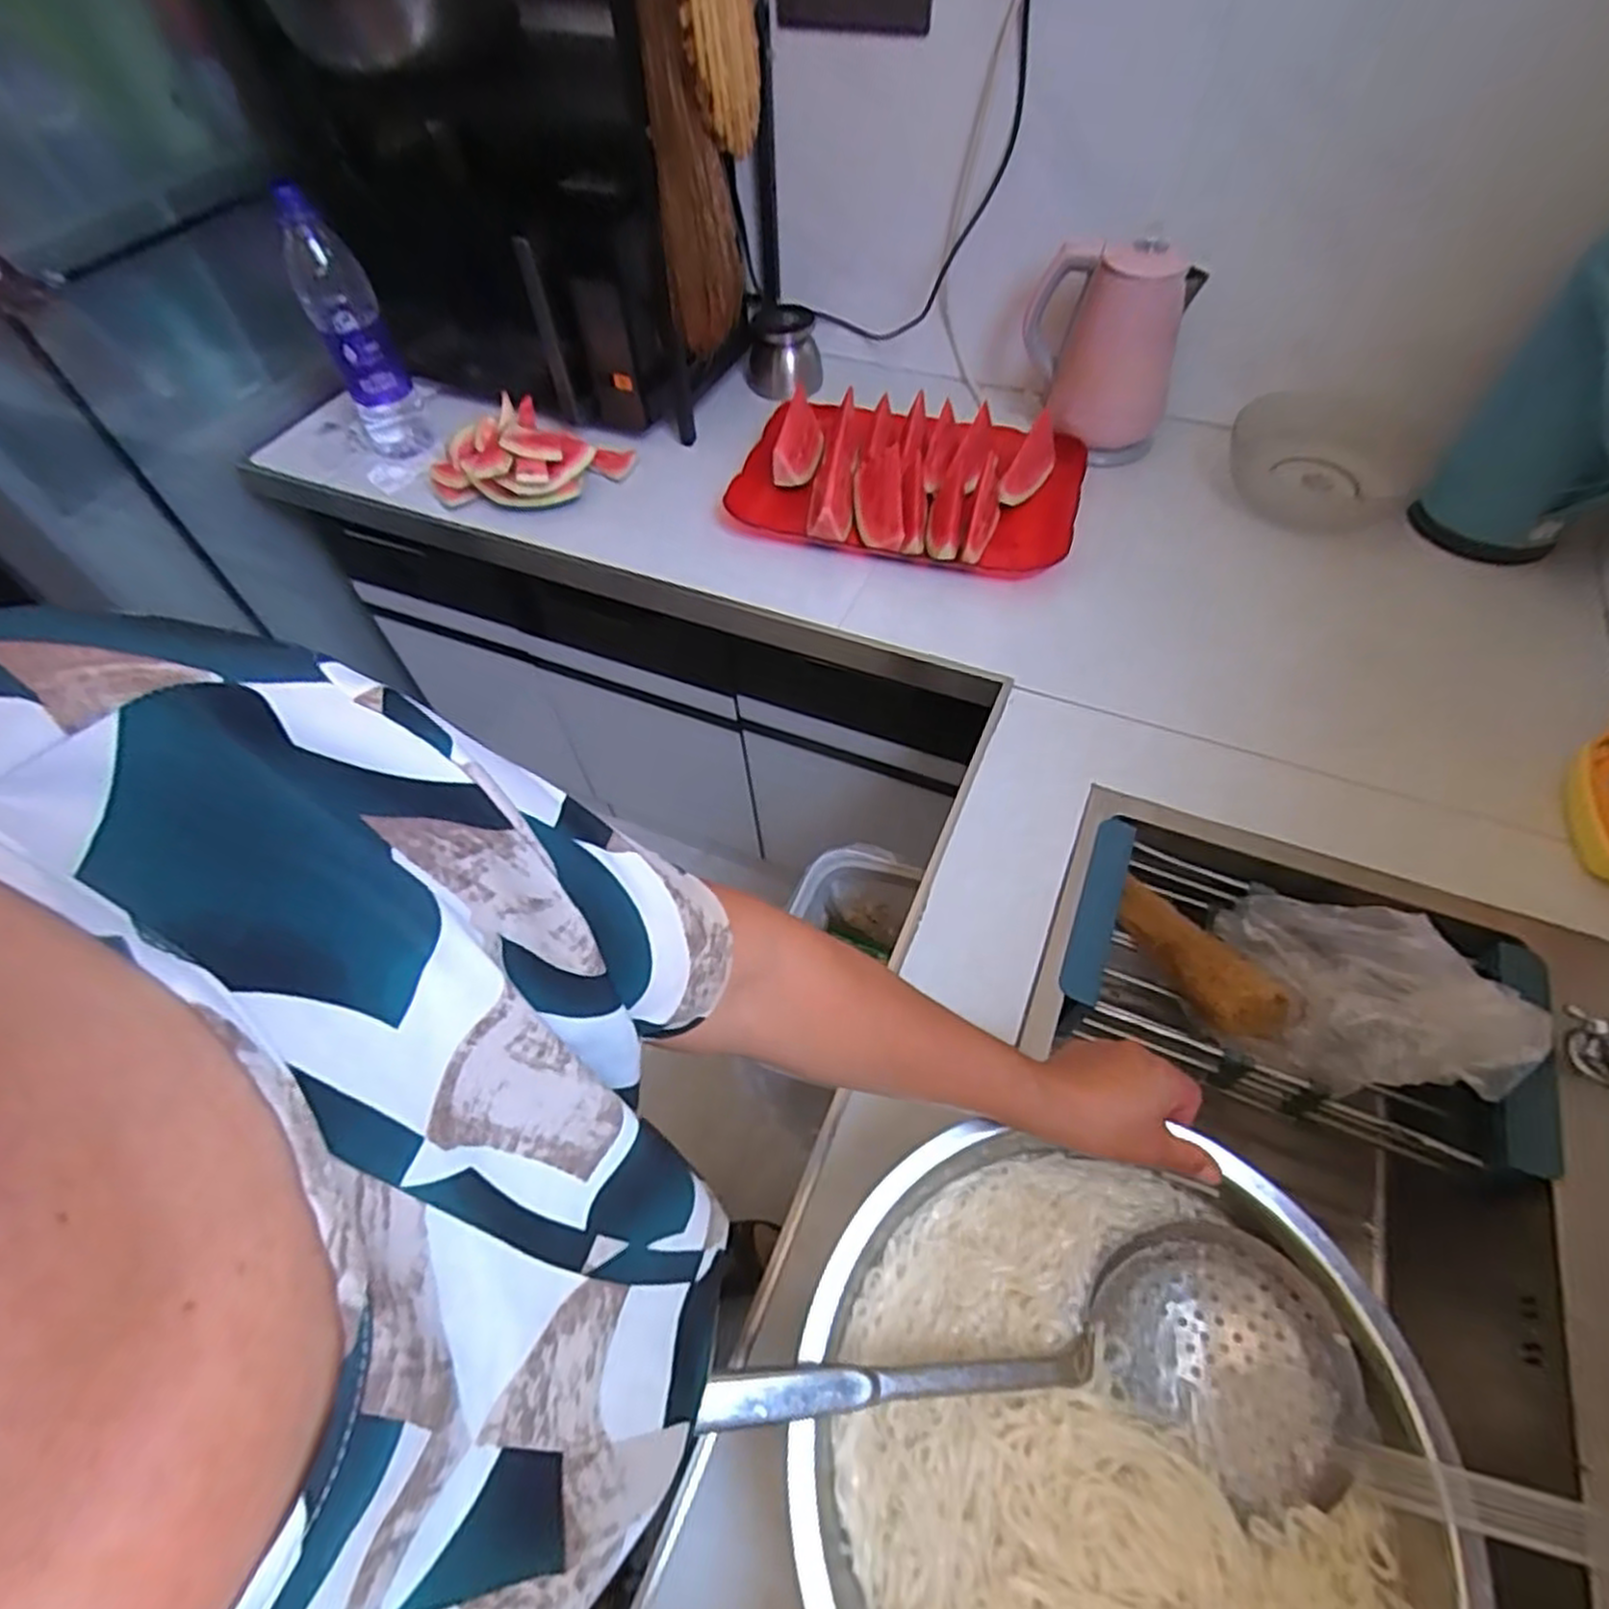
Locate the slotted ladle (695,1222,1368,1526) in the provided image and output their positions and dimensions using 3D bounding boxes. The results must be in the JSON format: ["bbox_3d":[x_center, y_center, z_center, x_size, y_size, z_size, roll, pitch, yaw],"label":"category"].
[{"bbox_3d":[0.128,0.317,0.433,0.364,0.062,0.131,6,55,-10],"label":"slotted ladle"}]

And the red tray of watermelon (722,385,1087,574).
[{"bbox_3d":[0.138,-0.448,1.031,0.449,0.096,0.297,13,57,12],"label":"red tray of watermelon"}]

